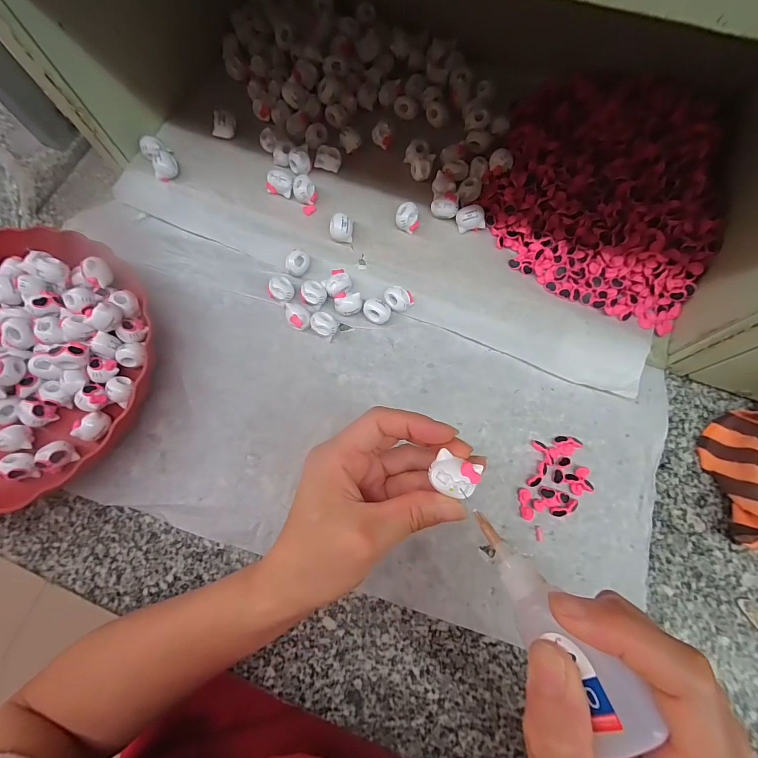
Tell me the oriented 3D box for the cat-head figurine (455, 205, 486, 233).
[{"bbox_3d":[0.088,-0.152,0.349,0.025,0.017,0.017,-3,74,-1],"label":"cat-head figurine"}]

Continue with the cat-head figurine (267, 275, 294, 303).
[{"bbox_3d":[-0.092,-0.084,0.350,0.021,0.022,0.022,22,75,6],"label":"cat-head figurine"}]

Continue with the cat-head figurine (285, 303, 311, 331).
[{"bbox_3d":[-0.075,-0.058,0.341,0.022,0.017,0.027,-26,75,-7],"label":"cat-head figurine"}]

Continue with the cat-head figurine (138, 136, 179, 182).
[{"bbox_3d":[-0.219,-0.220,0.369,0.024,0.027,0.037,-27,75,-8],"label":"cat-head figurine"}]

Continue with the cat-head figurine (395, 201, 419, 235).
[{"bbox_3d":[0.028,-0.154,0.351,0.022,0.019,0.022,7,74,2],"label":"cat-head figurine"}]

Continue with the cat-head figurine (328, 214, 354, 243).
[{"bbox_3d":[-0.036,-0.142,0.350,0.021,0.023,0.021,0,74,0],"label":"cat-head figurine"}]

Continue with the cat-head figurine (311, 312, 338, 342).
[{"bbox_3d":[-0.050,-0.049,0.339,0.025,0.017,0.020,33,76,9],"label":"cat-head figurine"}]

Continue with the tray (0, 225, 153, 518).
[{"bbox_3d":[-0.316,-0.014,0.316,0.241,0.042,0.234,-28,75,-8],"label":"tray"}]

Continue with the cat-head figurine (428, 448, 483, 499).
[{"bbox_3d":[0.041,0.051,0.195,0.024,0.007,0.020,27,79,7],"label":"cat-head figurine"}]

